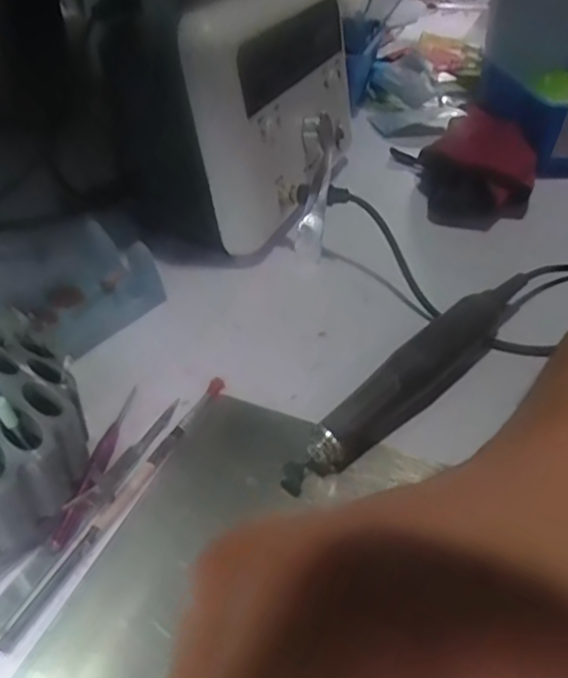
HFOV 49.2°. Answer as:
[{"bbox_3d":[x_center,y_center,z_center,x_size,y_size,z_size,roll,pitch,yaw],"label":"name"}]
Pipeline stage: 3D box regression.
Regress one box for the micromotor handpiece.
[{"bbox_3d":[0.075,0.017,0.333,0.023,0.032,0.197,33,47,30],"label":"micromotor handpiece"}]

